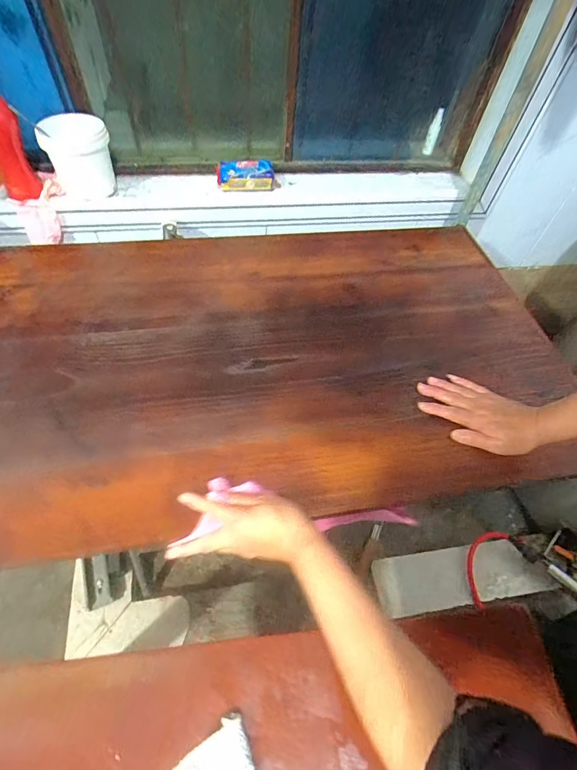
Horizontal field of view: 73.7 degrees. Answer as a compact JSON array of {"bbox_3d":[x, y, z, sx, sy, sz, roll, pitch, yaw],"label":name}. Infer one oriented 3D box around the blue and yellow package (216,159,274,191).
[{"bbox_3d":[-0.099,-0.504,0.913,0.142,0.044,0.073,-3,56,-6],"label":"blue and yellow package"}]

